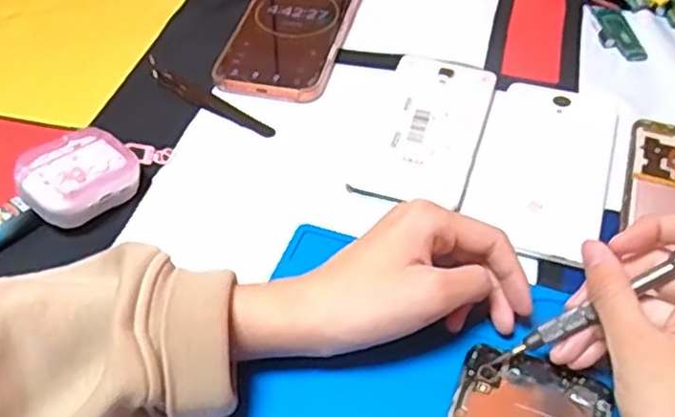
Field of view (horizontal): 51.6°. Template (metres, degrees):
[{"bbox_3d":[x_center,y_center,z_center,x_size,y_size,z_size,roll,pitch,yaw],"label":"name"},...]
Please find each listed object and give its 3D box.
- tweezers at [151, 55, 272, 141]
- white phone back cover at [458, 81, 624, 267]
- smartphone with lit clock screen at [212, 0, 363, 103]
[{"bbox_3d":[-0.095,-0.079,0.500,0.128,0.005,0.016,28,53,24],"label":"tweezers"},{"bbox_3d":[0.133,-0.030,0.447,0.082,0.008,0.151,15,49,14],"label":"white phone back cover"},{"bbox_3d":[-0.031,-0.147,0.557,0.083,0.017,0.181,10,48,10],"label":"smartphone with lit clock screen"}]

